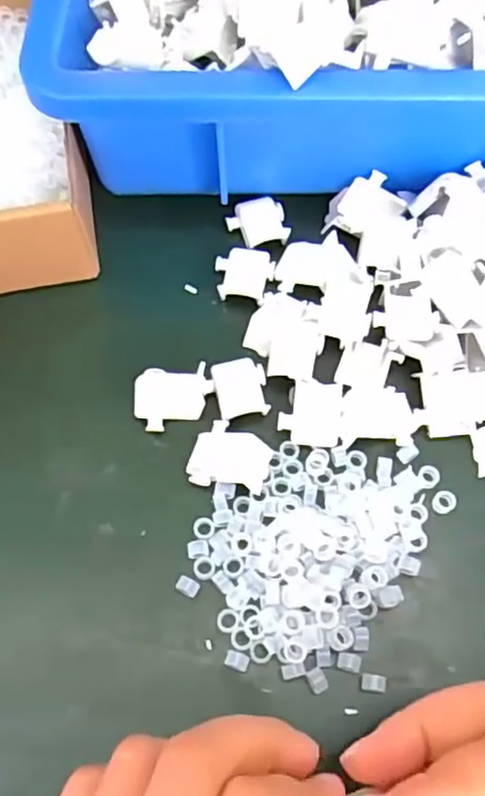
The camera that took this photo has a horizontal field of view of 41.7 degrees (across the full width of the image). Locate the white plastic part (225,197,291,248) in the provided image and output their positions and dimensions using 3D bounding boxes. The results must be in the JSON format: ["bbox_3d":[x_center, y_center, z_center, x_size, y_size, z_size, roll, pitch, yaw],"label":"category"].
[{"bbox_3d":[0.008,-0.091,0.332,0.030,0.007,0.026,-12,67,-4],"label":"white plastic part"}]

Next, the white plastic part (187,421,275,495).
[{"bbox_3d":[-0.005,0.026,0.276,0.034,0.004,0.028,11,67,5],"label":"white plastic part"}]

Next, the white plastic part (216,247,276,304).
[{"bbox_3d":[0.001,-0.061,0.318,0.028,0.005,0.030,2,67,1],"label":"white plastic part"}]

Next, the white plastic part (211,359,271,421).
[{"bbox_3d":[-0.001,-0.006,0.289,0.023,0.004,0.028,-11,67,-4],"label":"white plastic part"}]

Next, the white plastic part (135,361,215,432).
[{"bbox_3d":[-0.032,-0.001,0.286,0.035,0.009,0.029,1,67,1],"label":"white plastic part"}]

